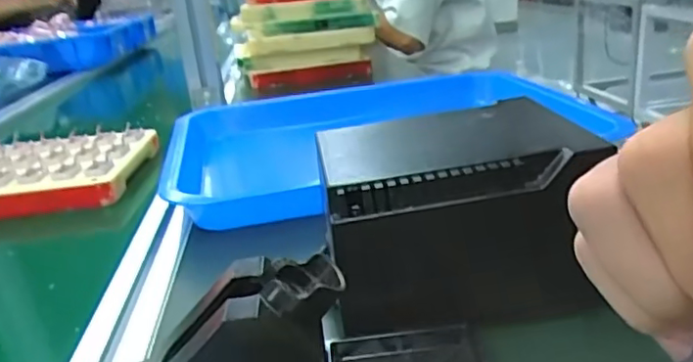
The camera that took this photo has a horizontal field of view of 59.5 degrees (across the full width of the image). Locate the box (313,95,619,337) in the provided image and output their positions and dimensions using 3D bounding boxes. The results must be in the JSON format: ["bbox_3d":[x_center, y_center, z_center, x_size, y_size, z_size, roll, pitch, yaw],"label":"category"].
[{"bbox_3d":[0.059,0.010,0.335,0.135,0.098,0.112,-5,21,1],"label":"box"}]

